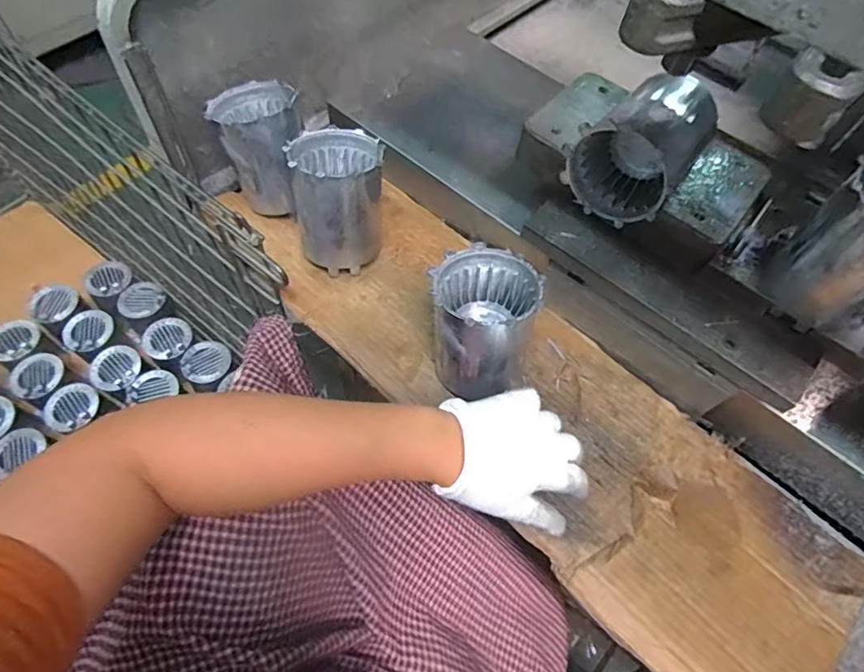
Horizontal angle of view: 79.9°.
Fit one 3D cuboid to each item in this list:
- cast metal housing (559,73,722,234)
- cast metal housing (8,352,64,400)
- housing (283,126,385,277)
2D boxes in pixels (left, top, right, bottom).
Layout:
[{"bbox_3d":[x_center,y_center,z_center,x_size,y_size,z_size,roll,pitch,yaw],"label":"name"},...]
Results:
[{"bbox_3d":[0.198,-0.179,0.475,0.093,0.096,0.121,39,66,16],"label":"cast metal housing"},{"bbox_3d":[-0.718,0.072,0.935,0.073,0.026,0.084,26,63,10],"label":"cast metal housing"},{"bbox_3d":[-0.099,-0.145,0.548,0.093,0.111,0.110,-9,63,-9],"label":"housing"}]

